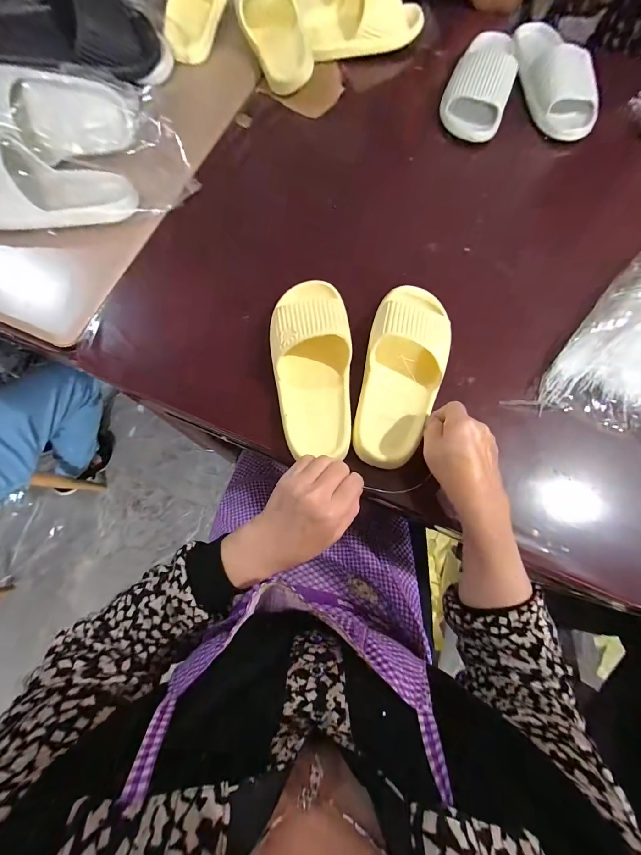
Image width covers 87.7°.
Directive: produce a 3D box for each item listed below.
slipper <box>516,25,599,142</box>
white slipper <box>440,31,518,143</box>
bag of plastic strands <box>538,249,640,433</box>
[{"bbox_3d":[0.410,-0.635,0.592,0.111,0.064,0.258,-12,76,-5],"label":"slipper"},{"bbox_3d":[0.290,-0.622,0.603,0.110,0.066,0.224,19,75,3],"label":"white slipper"},{"bbox_3d":[0.498,-0.185,0.482,0.138,0.042,0.494,41,77,8],"label":"bag of plastic strands"}]

